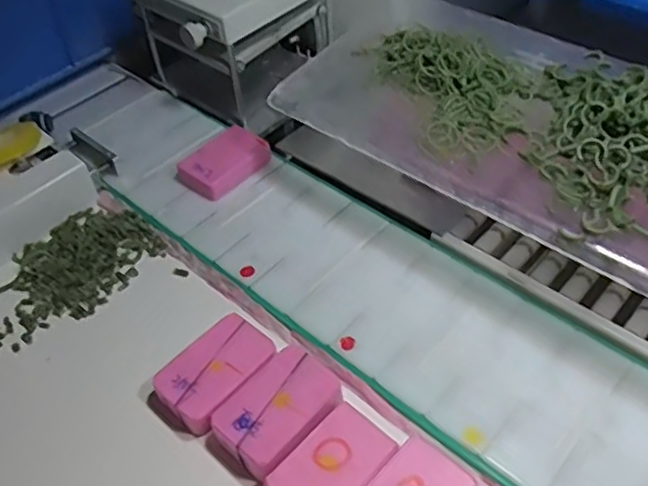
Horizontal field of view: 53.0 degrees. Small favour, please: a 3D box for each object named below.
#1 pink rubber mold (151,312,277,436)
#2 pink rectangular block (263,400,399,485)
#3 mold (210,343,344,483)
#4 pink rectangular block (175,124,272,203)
[{"bbox_3d":[-0.067,0.082,0.408,0.048,0.021,0.071,30,57,28],"label":"pink rubber mold"},{"bbox_3d":[0.005,0.128,0.363,0.043,0.019,0.068,33,58,29],"label":"pink rectangular block"},{"bbox_3d":[-0.026,0.101,0.386,0.050,0.022,0.075,32,57,29],"label":"mold"},{"bbox_3d":[-0.083,-0.067,0.540,0.049,0.020,0.070,33,58,29],"label":"pink rectangular block"}]

